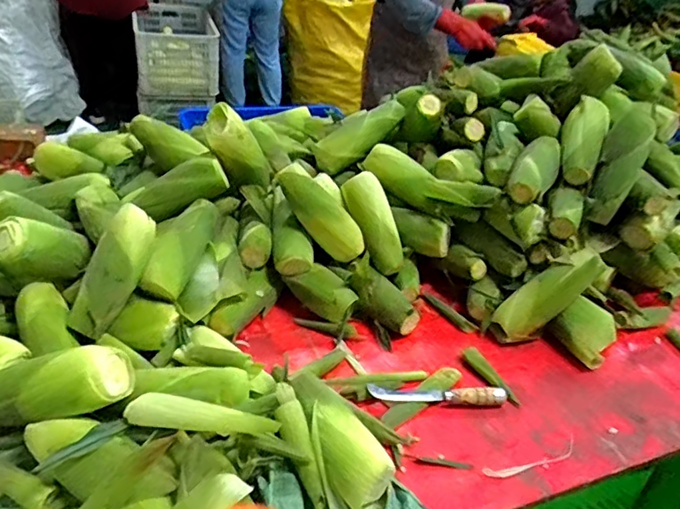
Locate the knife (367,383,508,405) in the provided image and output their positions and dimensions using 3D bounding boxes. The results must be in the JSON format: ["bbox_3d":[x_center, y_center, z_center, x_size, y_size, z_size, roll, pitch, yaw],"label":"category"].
[{"bbox_3d":[0.141,0.200,0.766,0.200,0.020,0.023,4,35,-5],"label":"knife"}]

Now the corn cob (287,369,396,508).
[{"bbox_3d":[-0.008,0.226,0.665,0.074,0.060,0.196,-17,42,-31],"label":"corn cob"}]

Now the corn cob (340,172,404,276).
[{"bbox_3d":[0.063,-0.055,0.948,0.056,0.056,0.180,-21,87,-34],"label":"corn cob"}]

